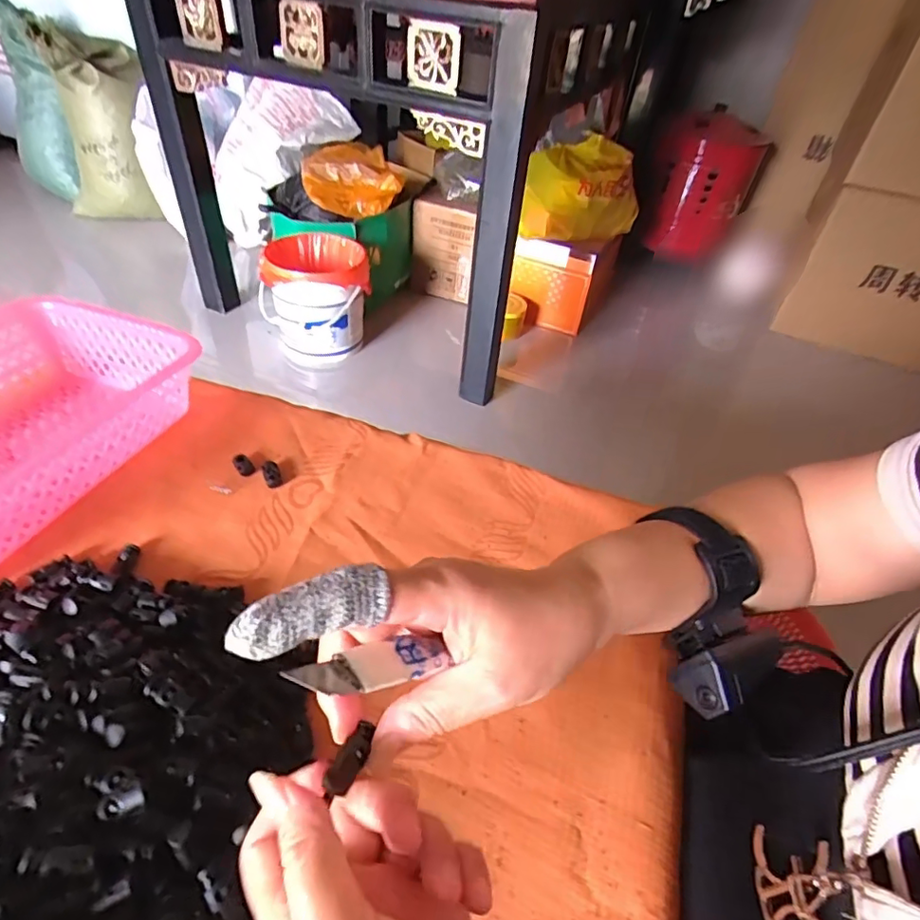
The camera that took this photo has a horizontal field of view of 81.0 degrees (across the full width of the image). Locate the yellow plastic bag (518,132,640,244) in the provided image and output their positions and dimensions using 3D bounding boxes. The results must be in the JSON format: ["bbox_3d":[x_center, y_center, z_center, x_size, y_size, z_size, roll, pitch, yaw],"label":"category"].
[{"bbox_3d":[0.373,-0.812,1.630,0.296,0.241,0.302,20,45,15],"label":"yellow plastic bag"}]

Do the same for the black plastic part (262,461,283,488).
[{"bbox_3d":[-0.168,0.012,0.481,0.014,0.009,0.029,-14,47,-21],"label":"black plastic part"}]

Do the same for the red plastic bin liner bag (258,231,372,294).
[{"bbox_3d":[-0.385,-0.517,1.469,0.278,0.109,0.254,2,43,-5],"label":"red plastic bin liner bag"}]

